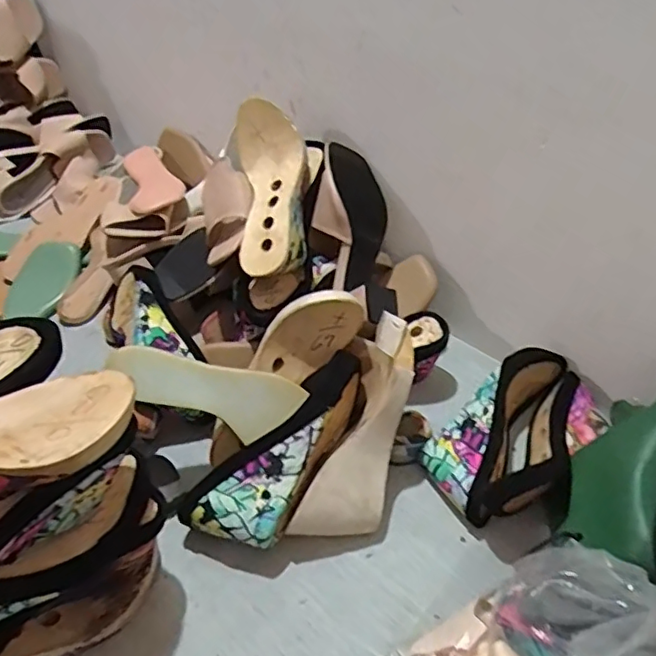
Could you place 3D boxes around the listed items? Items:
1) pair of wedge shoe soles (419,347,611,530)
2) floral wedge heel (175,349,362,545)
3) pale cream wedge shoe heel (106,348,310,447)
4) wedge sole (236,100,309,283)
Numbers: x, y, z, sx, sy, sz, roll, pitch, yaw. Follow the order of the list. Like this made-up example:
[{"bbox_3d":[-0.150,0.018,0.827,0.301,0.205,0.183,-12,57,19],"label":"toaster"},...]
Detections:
[{"bbox_3d":[0.220,0.120,0.635,0.233,0.076,0.144,-31,53,-30],"label":"pair of wedge shoe soles"},{"bbox_3d":[-0.038,0.125,0.584,0.087,0.076,0.233,32,64,27],"label":"floral wedge heel"},{"bbox_3d":[-0.113,0.068,0.592,0.214,0.055,0.057,23,27,-42],"label":"pale cream wedge shoe heel"},{"bbox_3d":[-0.065,-0.162,0.681,0.086,0.065,0.227,-3,69,-6],"label":"wedge sole"}]

